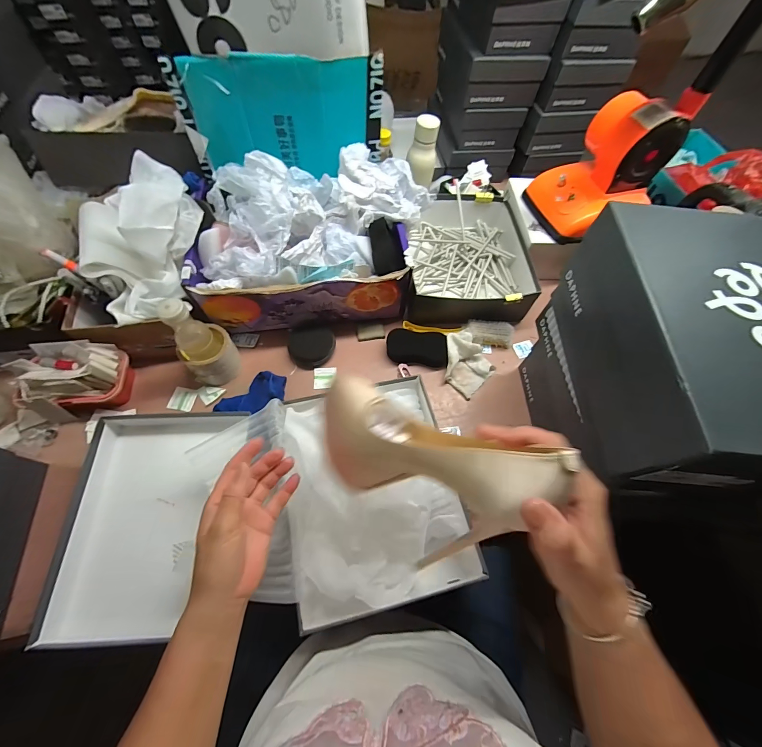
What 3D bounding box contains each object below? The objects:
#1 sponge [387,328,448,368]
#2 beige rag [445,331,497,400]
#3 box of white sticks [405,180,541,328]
[{"bbox_3d":[0.073,-0.052,0.672,0.122,0.035,0.066,7,63,0],"label":"sponge"},{"bbox_3d":[0.166,-0.023,0.662,0.099,0.041,0.111,-40,71,-20],"label":"beige rag"},{"bbox_3d":[0.196,-0.270,0.759,0.252,0.089,0.331,5,63,-1],"label":"box of white sticks"}]

